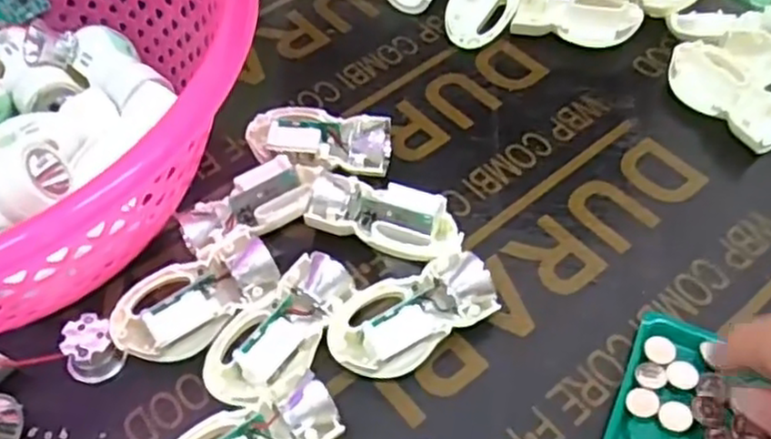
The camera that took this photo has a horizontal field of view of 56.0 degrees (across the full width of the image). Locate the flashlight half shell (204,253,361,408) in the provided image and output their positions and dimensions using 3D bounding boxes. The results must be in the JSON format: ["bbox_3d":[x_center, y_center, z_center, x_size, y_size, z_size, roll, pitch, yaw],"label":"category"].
[{"bbox_3d":[-0.042,0.042,0.282,0.033,0.018,0.066,25,59,20],"label":"flashlight half shell"}]

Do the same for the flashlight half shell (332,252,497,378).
[{"bbox_3d":[0.010,0.037,0.287,0.065,0.023,0.034,-30,58,-18],"label":"flashlight half shell"}]

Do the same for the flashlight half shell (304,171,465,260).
[{"bbox_3d":[0.001,0.002,0.313,0.065,0.024,0.029,18,57,16],"label":"flashlight half shell"}]

